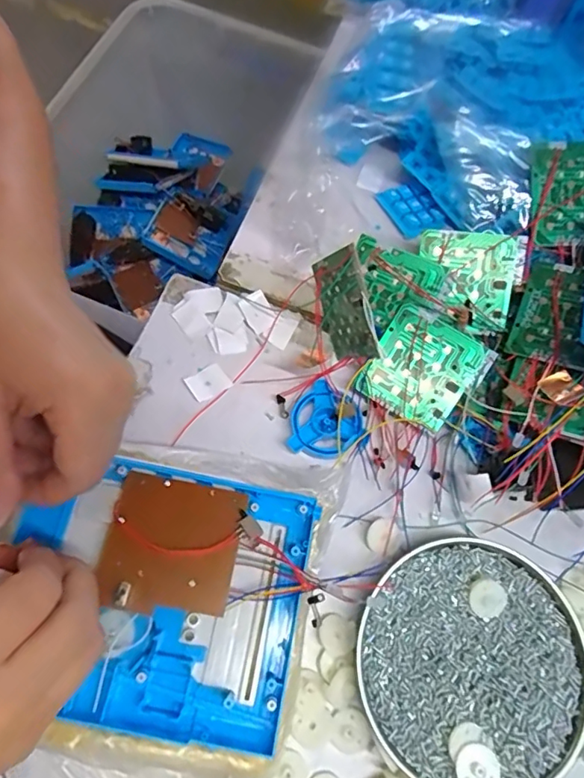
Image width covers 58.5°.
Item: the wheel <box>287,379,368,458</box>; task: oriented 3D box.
[{"bbox_3d":[0.023,0.026,0.361,0.053,0.010,0.051,1,69,-4],"label":"wheel"}]

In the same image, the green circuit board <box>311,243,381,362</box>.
[{"bbox_3d":[0.035,-0.054,0.352,0.004,0.071,0.072,-19,98,-17],"label":"green circuit board"}]

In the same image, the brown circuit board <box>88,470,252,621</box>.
[{"bbox_3d":[-0.069,0.088,0.294,0.072,0.015,0.072,11,69,5],"label":"brown circuit board"}]

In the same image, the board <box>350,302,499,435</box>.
[{"bbox_3d":[0.092,-0.013,0.366,0.071,0.004,0.072,33,91,8],"label":"board"}]

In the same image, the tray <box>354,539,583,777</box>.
[{"bbox_3d":[0.109,0.161,0.308,0.135,0.023,0.131,1,69,-4],"label":"tray"}]

